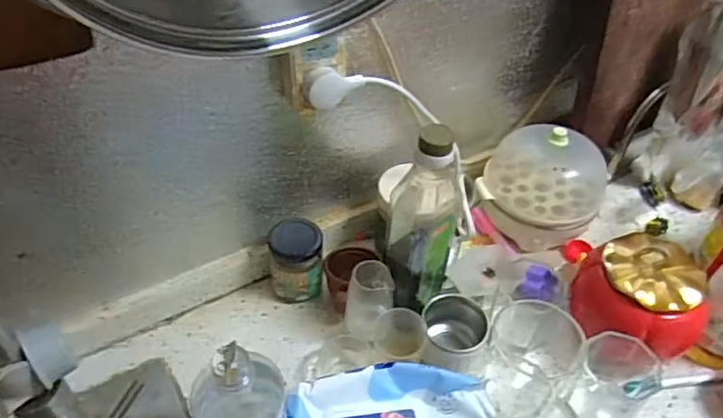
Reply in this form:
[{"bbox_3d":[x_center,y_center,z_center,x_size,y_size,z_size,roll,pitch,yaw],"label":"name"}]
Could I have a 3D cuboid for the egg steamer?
[{"bbox_3d":[0.223,-0.031,0.705,0.141,0.130,0.127,21,48,18],"label":"egg steamer"}]

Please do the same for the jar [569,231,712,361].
[{"bbox_3d":[0.282,0.092,0.580,0.108,0.105,0.108,1,45,-1],"label":"jar"}]

